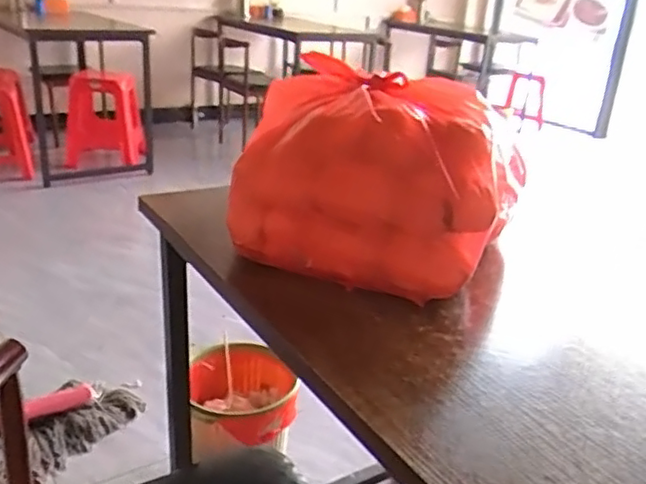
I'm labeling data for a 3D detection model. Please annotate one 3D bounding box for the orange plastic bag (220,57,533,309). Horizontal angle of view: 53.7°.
[{"bbox_3d":[0.064,-0.090,0.773,0.316,0.179,0.265,13,24,21],"label":"orange plastic bag"}]

